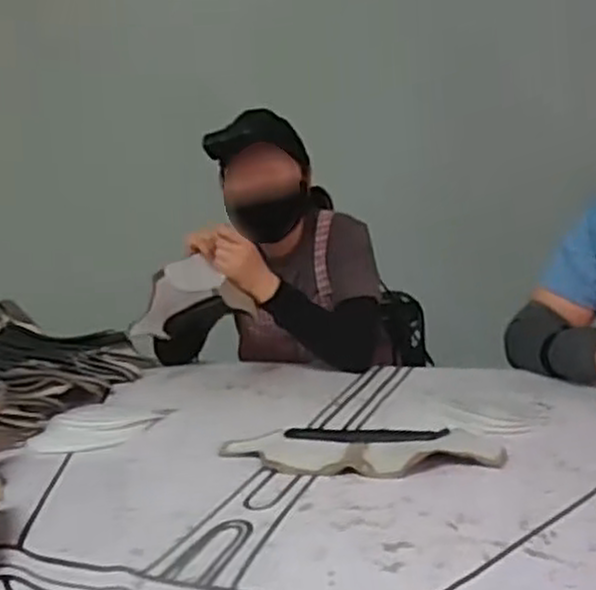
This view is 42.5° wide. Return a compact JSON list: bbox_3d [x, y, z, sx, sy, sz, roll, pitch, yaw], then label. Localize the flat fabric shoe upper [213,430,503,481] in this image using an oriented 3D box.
[{"bbox_3d":[0.083,0.196,1.006,0.359,0.025,0.148,-2,12,20],"label":"flat fabric shoe upper"}]

